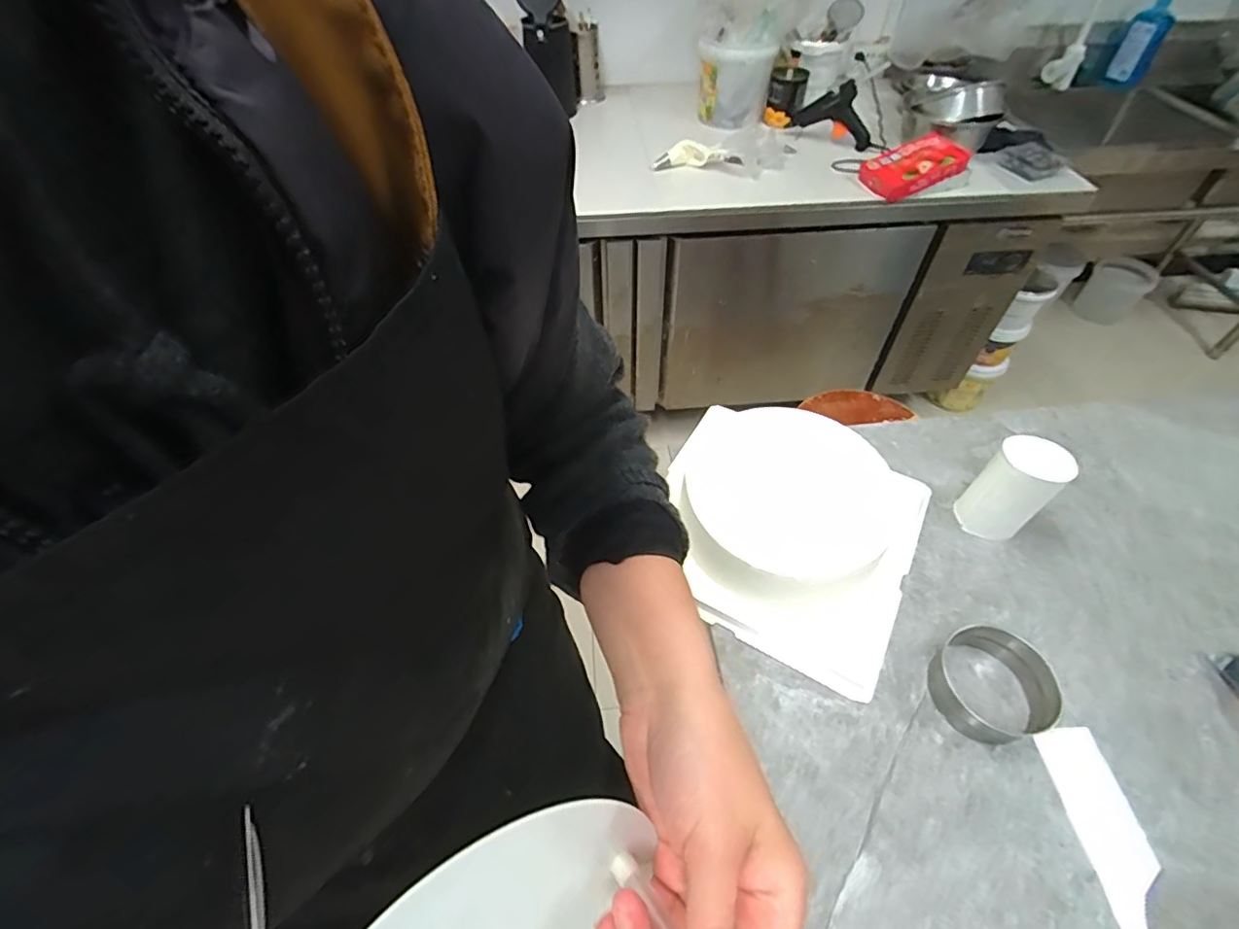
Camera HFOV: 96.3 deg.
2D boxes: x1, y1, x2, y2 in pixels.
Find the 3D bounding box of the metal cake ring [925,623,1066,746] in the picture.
[{"bbox_3d":[0.388,0.227,0.575,0.104,0.054,0.105,0,51,1],"label":"metal cake ring"}]

